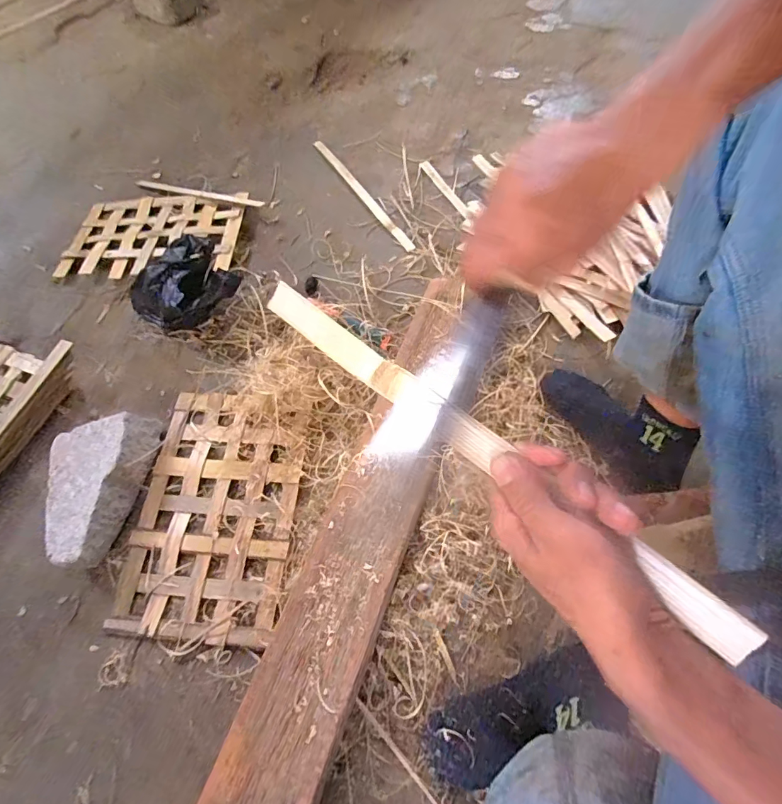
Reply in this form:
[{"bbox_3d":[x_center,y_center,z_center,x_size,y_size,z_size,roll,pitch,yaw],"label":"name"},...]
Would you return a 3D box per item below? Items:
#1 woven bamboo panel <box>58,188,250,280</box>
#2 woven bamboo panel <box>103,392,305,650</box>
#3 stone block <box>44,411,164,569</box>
[{"bbox_3d":[-0.494,-0.353,0.907,0.358,0.020,0.233,1,63,6],"label":"woven bamboo panel"},{"bbox_3d":[-0.252,0.151,0.635,0.226,0.021,0.346,3,63,5],"label":"woven bamboo panel"},{"bbox_3d":[-0.441,0.122,0.643,0.125,0.065,0.225,3,63,4],"label":"stone block"}]

